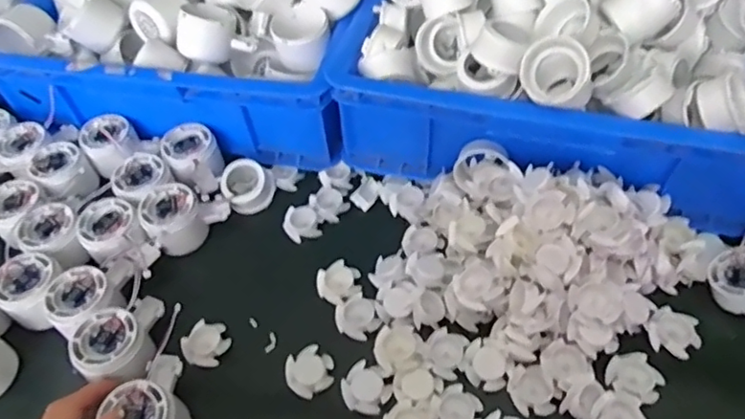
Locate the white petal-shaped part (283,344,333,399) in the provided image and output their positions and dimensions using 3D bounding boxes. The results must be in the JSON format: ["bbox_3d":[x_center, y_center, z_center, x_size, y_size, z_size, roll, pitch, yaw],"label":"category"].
[{"bbox_3d":[-0.053,0.139,0.488,0.041,0.012,0.038,-3,52,4],"label":"white petal-shaped part"}]

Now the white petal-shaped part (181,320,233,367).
[{"bbox_3d":[-0.148,0.121,0.513,0.036,0.017,0.040,19,57,19],"label":"white petal-shaped part"}]

